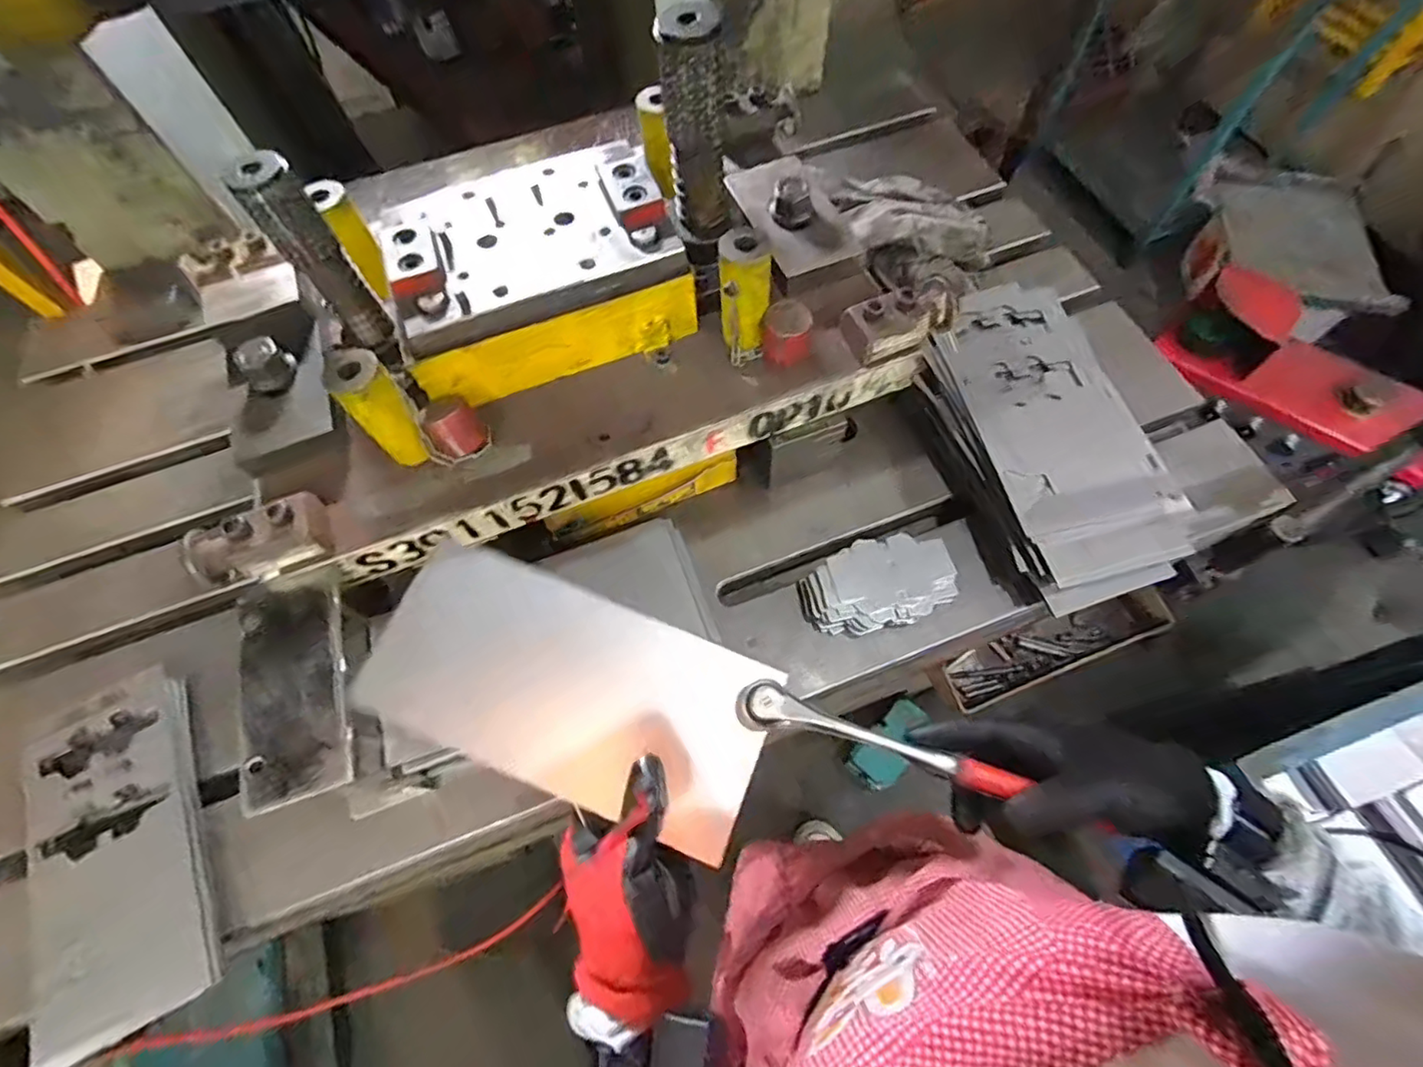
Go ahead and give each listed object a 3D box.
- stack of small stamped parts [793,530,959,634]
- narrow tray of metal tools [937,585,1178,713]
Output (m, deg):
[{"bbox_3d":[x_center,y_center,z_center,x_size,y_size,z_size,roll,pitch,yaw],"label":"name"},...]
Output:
[{"bbox_3d":[0.147,0.046,0.544,0.133,0.031,0.078,-12,64,-2],"label":"stack of small stamped parts"},{"bbox_3d":[0.440,0.147,0.787,0.310,0.046,0.074,-20,65,-6],"label":"narrow tray of metal tools"}]

